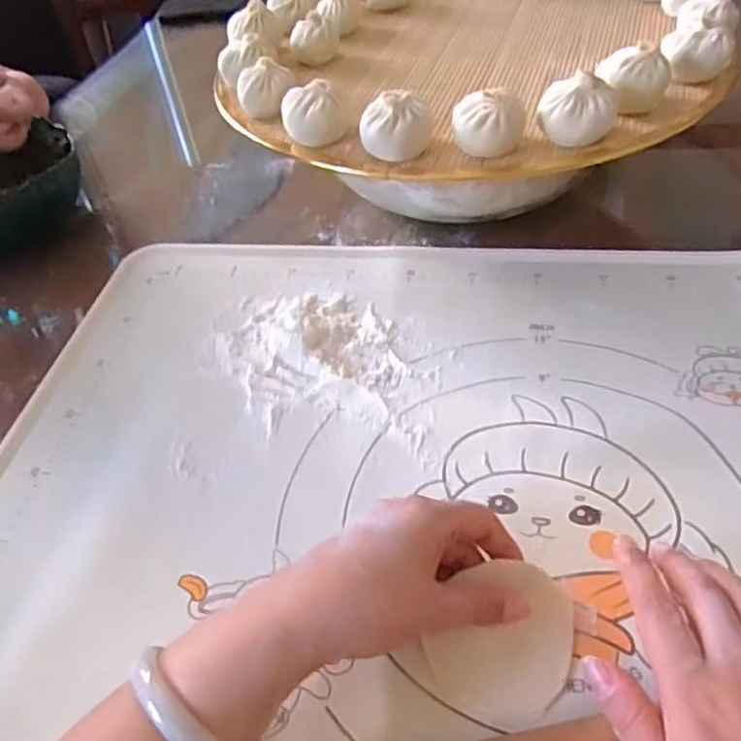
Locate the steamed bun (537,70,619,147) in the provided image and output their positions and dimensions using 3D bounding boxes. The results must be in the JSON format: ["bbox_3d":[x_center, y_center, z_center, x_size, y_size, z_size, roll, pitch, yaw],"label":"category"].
[{"bbox_3d":[0.129,-0.162,0.424,0.044,0.033,0.044,14,50,20],"label":"steamed bun"}]

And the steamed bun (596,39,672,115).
[{"bbox_3d":[0.170,-0.189,0.441,0.044,0.031,0.044,10,49,16],"label":"steamed bun"}]

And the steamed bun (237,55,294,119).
[{"bbox_3d":[-0.076,-0.205,0.493,0.036,0.032,0.036,-4,46,4],"label":"steamed bun"}]

